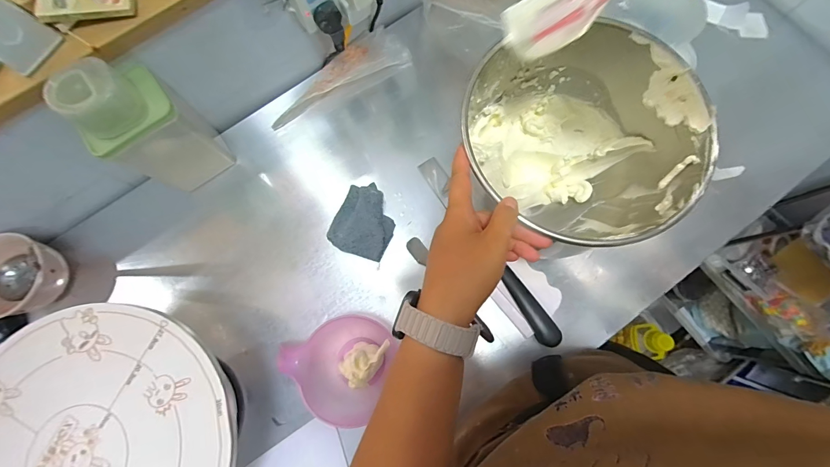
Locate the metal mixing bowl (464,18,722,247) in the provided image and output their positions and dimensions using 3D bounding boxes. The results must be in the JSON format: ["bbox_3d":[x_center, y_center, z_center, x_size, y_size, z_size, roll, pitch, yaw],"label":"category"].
[{"bbox_3d":[0.170,-0.083,0.423,0.205,0.202,0.222,0,78,2],"label":"metal mixing bowl"}]

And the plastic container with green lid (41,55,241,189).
[{"bbox_3d":[-0.330,-0.126,0.446,0.102,0.196,0.076,-37,79,-6],"label":"plastic container with green lid"}]

